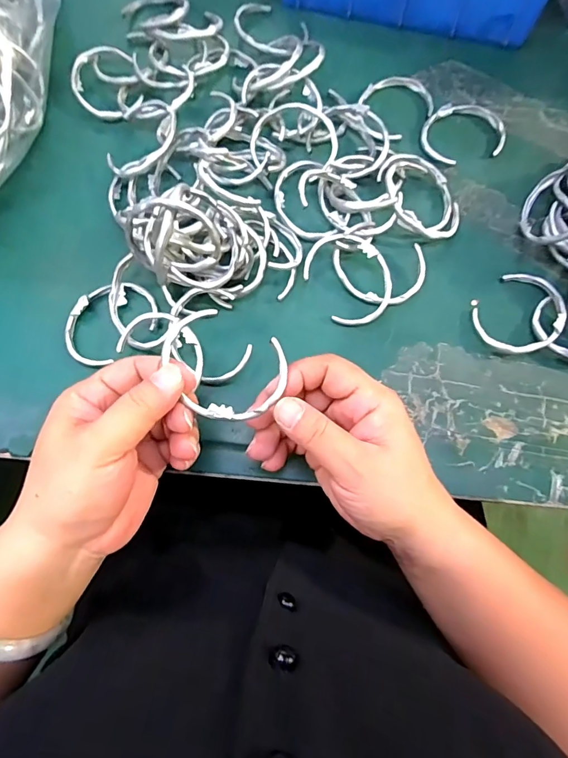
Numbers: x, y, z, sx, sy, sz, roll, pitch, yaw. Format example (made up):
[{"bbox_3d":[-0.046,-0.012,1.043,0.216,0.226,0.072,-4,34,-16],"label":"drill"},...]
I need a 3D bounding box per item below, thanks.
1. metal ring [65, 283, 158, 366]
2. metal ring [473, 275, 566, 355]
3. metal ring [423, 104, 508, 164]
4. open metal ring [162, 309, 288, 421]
[{"bbox_3d":[-0.125,-0.042,0.306,0.067,0.008,0.052,-36,78,-10],"label":"metal ring"},{"bbox_3d":[0.169,-0.046,0.306,0.052,0.014,0.065,44,78,11],"label":"metal ring"},{"bbox_3d":[0.146,-0.202,0.353,0.067,0.007,0.052,-16,75,-5],"label":"metal ring"},{"bbox_3d":[-0.033,-0.006,0.234,0.067,0.015,0.053,24,75,6],"label":"open metal ring"}]

